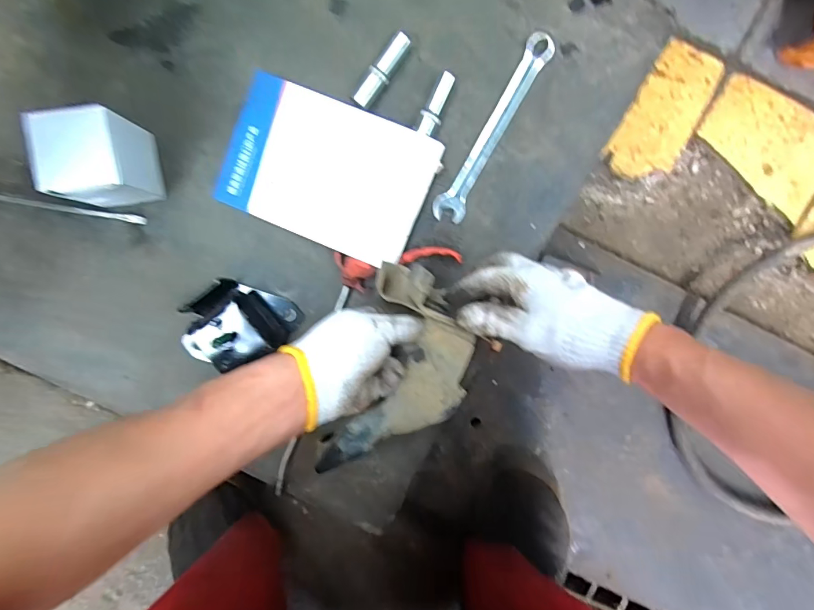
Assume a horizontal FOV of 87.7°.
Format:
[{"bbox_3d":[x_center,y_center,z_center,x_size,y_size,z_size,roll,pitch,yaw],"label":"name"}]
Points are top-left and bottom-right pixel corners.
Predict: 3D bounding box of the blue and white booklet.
[{"bbox_3d":[-0.083,-0.139,0.441,0.206,0.010,0.141,23,98,2],"label":"blue and white booklet"}]

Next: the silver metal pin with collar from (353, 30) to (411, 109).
[{"bbox_3d":[-0.024,-0.234,0.425,0.019,0.017,0.079,34,95,-5],"label":"silver metal pin with collar"}]

